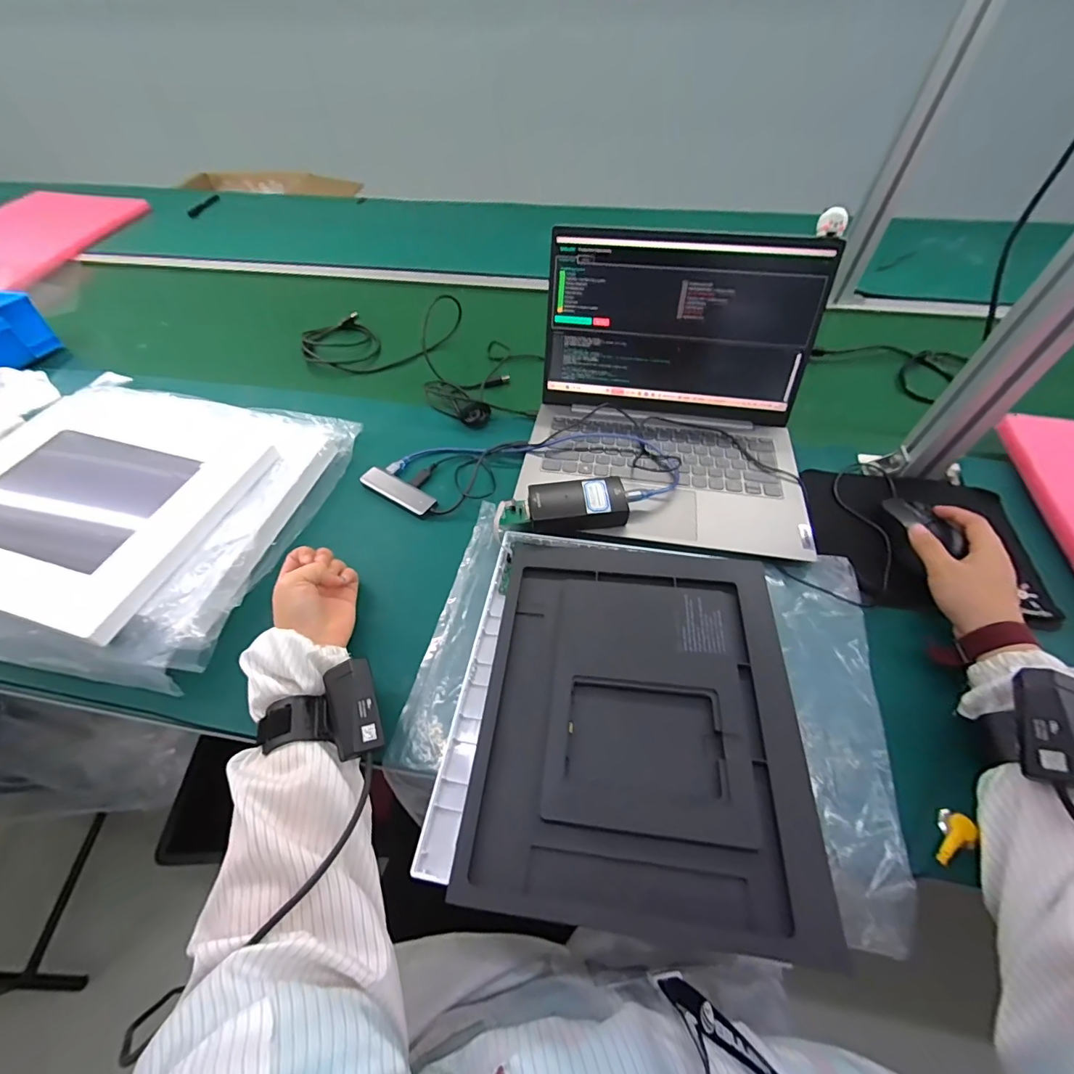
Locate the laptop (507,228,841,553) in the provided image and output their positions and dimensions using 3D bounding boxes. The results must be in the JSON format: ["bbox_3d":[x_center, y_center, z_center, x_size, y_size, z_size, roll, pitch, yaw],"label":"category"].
[{"bbox_3d":[0.149,-0.159,0.497,0.316,0.177,0.294,8,53,8],"label":"laptop"}]

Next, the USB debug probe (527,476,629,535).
[{"bbox_3d":[0.043,-0.033,0.488,0.101,0.030,0.053,-3,52,-1],"label":"USB debug probe"}]

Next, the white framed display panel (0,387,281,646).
[{"bbox_3d":[-0.469,-0.057,0.480,0.314,0.019,0.280,14,54,11],"label":"white framed display panel"}]

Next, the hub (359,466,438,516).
[{"bbox_3d":[-0.166,-0.055,0.538,0.104,0.006,0.031,27,57,20],"label":"hub"}]

